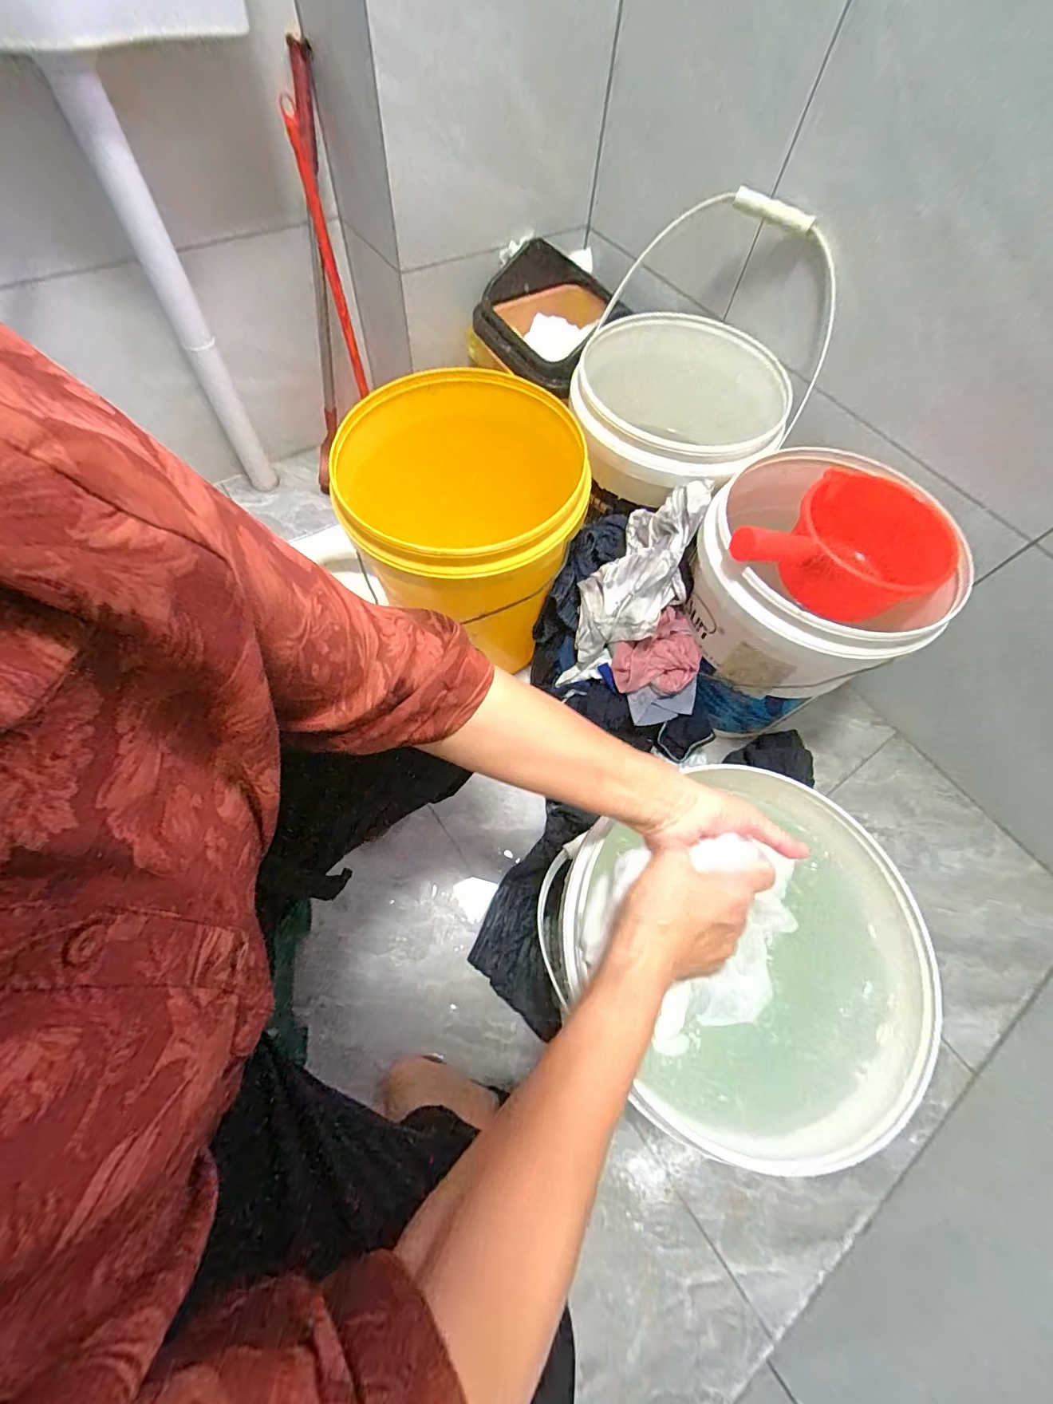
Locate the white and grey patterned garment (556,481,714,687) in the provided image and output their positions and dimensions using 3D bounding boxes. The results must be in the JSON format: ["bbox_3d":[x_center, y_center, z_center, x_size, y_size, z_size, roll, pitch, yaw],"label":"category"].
[{"bbox_3d":[0.141,-0.152,0.655,0.111,0.057,0.299,34,100,13],"label":"white and grey patterned garment"}]

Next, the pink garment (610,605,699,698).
[{"bbox_3d":[0.180,-0.054,0.677,0.128,0.061,0.086,-29,71,-16],"label":"pink garment"}]

